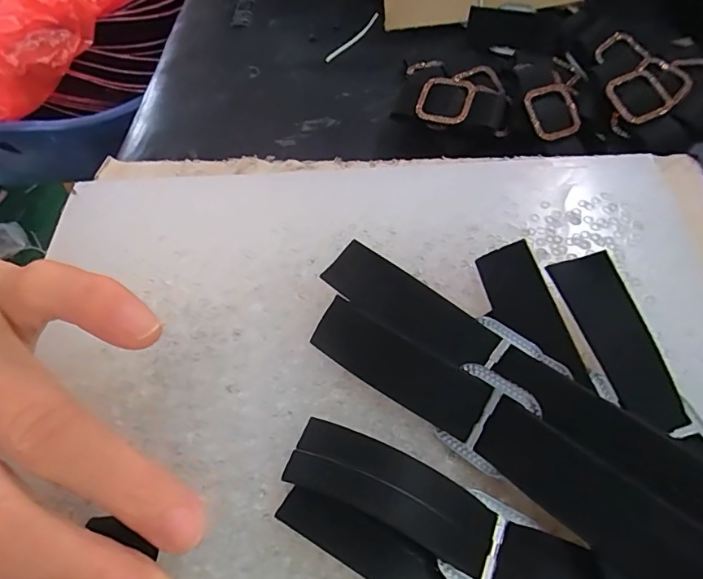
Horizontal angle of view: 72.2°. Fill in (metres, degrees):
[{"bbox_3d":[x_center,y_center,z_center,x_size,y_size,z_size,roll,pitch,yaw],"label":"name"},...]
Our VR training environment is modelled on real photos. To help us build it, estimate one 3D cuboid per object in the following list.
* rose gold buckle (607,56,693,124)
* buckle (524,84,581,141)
[{"bbox_3d":[0.160,-0.108,0.258,0.056,0.009,0.030,-38,73,-18],"label":"rose gold buckle"},{"bbox_3d":[0.107,-0.094,0.255,0.032,0.005,0.028,-21,88,-16],"label":"buckle"}]

